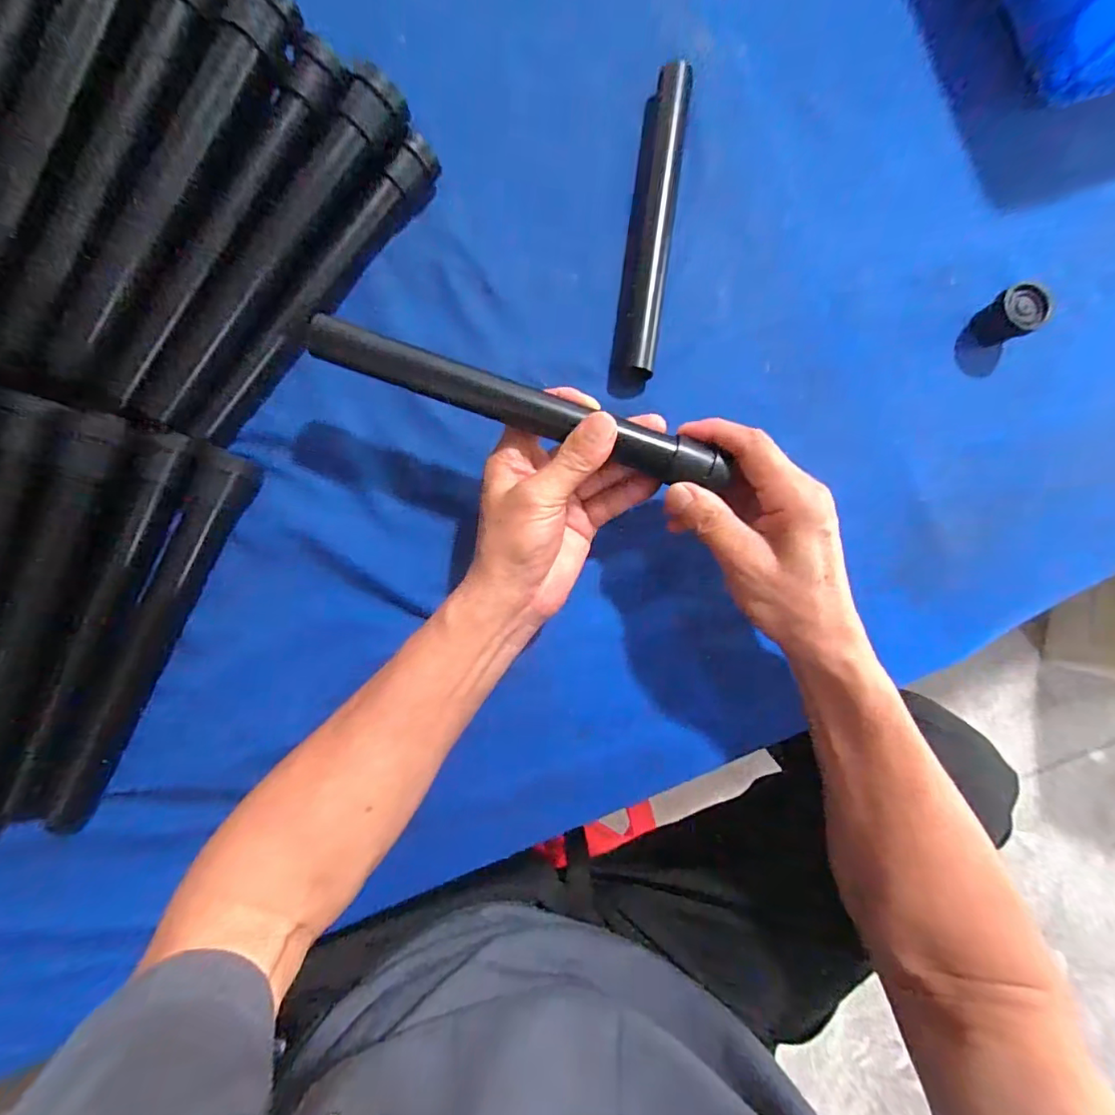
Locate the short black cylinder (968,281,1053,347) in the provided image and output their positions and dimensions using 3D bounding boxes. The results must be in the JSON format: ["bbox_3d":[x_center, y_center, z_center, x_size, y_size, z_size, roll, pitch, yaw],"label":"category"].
[{"bbox_3d":[0.324,-0.173,0.374,0.038,0.032,0.032,-35,90,-4],"label":"short black cylinder"}]

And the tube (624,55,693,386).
[{"bbox_3d":[0.071,-0.237,0.368,0.024,0.020,0.219,7,87,-3],"label":"tube"}]

